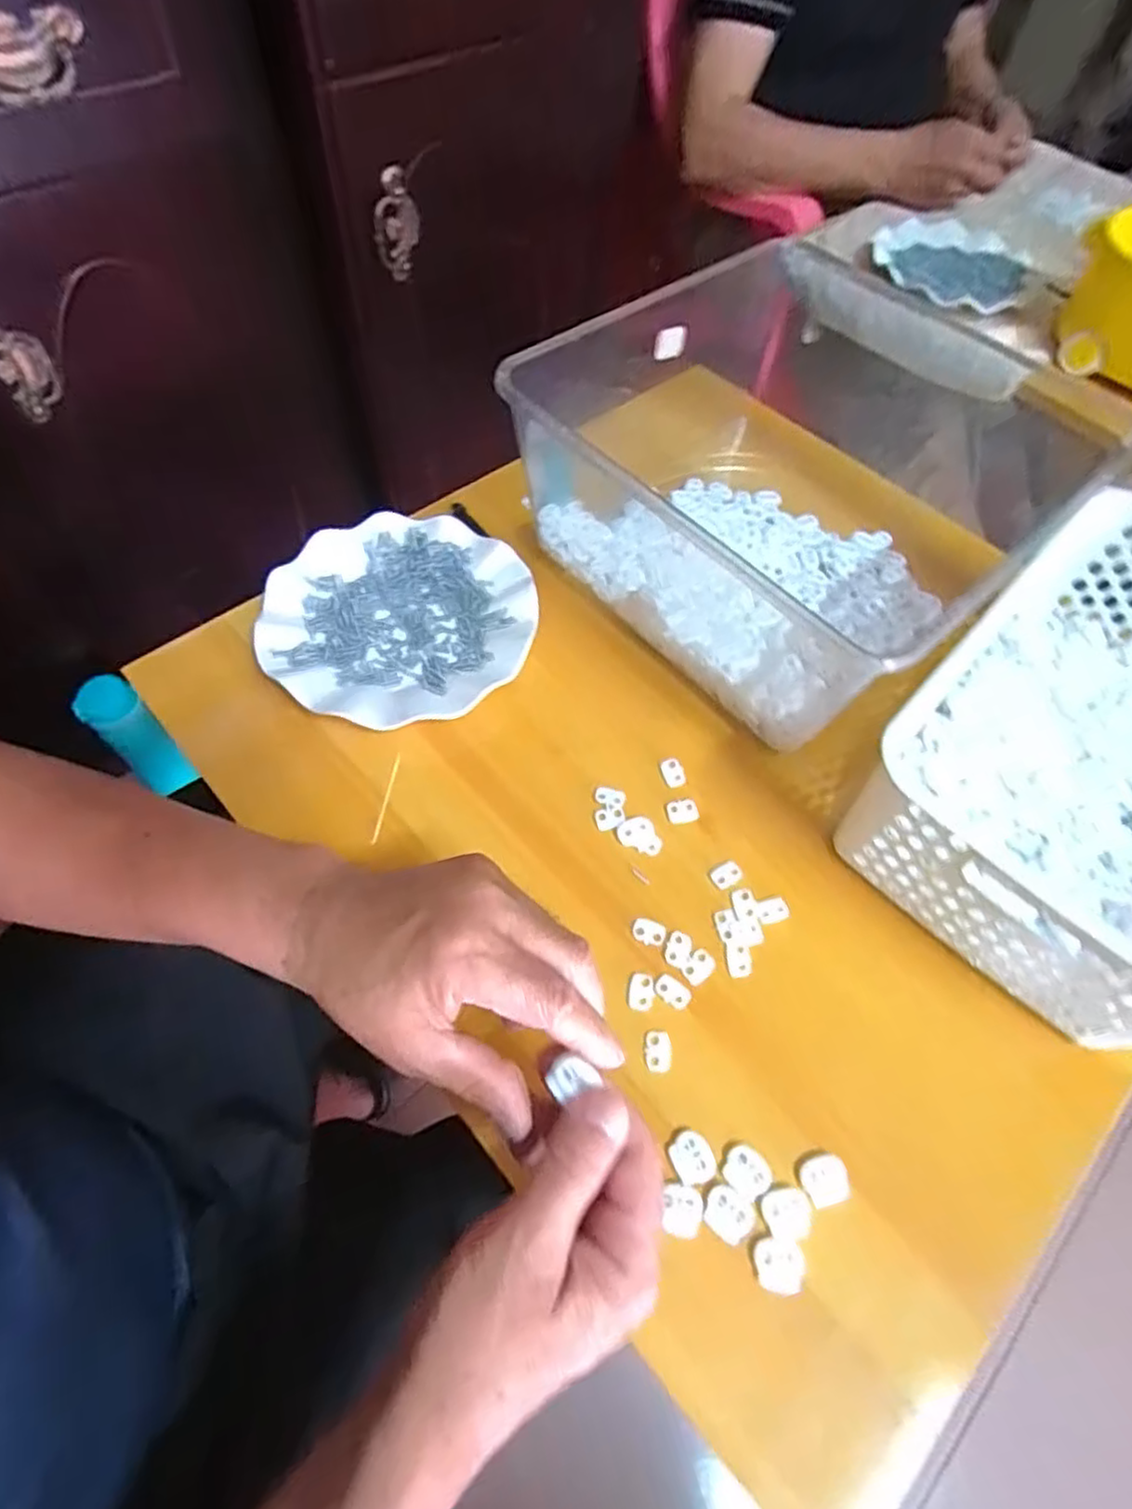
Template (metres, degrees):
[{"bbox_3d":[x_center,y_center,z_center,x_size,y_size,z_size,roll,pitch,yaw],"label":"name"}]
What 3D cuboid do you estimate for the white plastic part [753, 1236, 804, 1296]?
[{"bbox_3d":[0.099,0.236,0.318,0.022,0.004,0.020,11,60,2],"label":"white plastic part"}]

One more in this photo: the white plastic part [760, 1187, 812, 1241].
[{"bbox_3d":[0.106,0.219,0.329,0.024,0.004,0.020,-3,60,-6],"label":"white plastic part"}]

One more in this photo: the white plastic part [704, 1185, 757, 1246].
[{"bbox_3d":[0.078,0.217,0.327,0.022,0.004,0.020,35,63,15],"label":"white plastic part"}]

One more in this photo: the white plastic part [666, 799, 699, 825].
[{"bbox_3d":[0.074,0.035,0.437,0.020,0.004,0.016,-8,61,-9],"label":"white plastic part"}]

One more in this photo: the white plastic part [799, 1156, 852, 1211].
[{"bbox_3d":[0.127,0.207,0.336,0.023,0.004,0.020,-12,62,-11],"label":"white plastic part"}]

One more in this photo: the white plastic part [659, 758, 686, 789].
[{"bbox_3d":[0.070,0.012,0.452,0.014,0.005,0.019,-10,61,-10],"label":"white plastic part"}]

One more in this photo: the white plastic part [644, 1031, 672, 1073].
[{"bbox_3d":[0.049,0.156,0.364,0.014,0.004,0.020,6,60,-1],"label":"white plastic part"}]

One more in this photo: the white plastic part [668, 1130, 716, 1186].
[{"bbox_3d":[0.062,0.198,0.338,0.020,0.004,0.022,-21,64,-16],"label":"white plastic part"}]

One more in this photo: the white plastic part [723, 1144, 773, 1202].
[{"bbox_3d":[0.089,0.203,0.336,0.022,0.004,0.019,34,63,14],"label":"white plastic part"}]

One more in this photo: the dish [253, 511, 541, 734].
[{"bbox_3d":[-0.115,-0.095,0.486,0.178,0.023,0.175,2,60,-3],"label":"dish"}]

